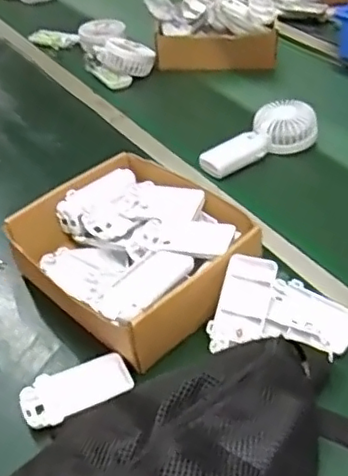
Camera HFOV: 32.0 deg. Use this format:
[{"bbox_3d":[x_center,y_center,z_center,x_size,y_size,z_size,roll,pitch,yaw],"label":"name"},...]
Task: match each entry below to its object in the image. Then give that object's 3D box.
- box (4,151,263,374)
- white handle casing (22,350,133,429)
[{"bbox_3d":[-0.043,0.017,0.632,0.192,0.074,0.221,-33,46,-31],"label":"box"},{"bbox_3d":[-0.088,0.137,0.545,0.097,0.018,0.046,-21,41,-19],"label":"white handle casing"}]

